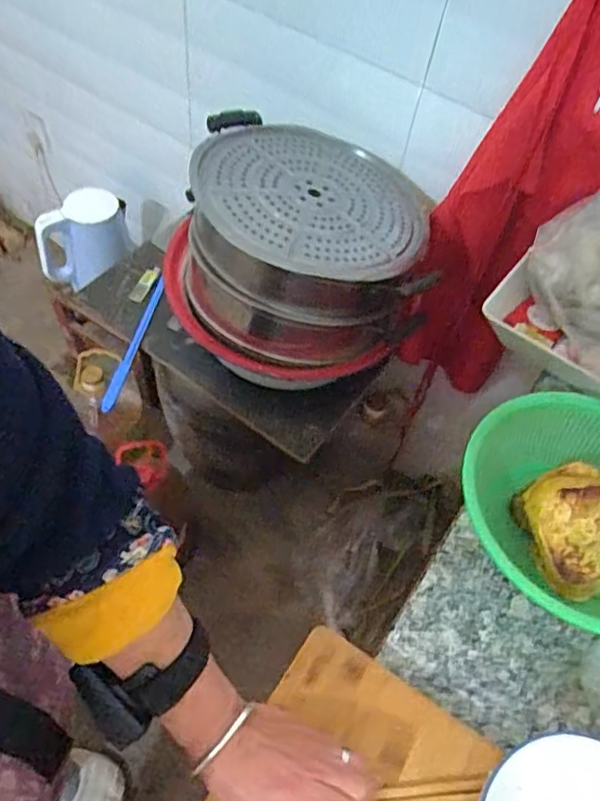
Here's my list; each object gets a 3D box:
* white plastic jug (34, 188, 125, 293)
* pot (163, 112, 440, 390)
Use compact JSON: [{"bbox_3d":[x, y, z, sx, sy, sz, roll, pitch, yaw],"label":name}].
[{"bbox_3d":[-0.414,-0.315,1.162,0.165,0.159,0.131,24,55,13],"label":"white plastic jug"},{"bbox_3d":[-0.011,-0.225,0.854,0.344,0.231,0.309,0,53,-5],"label":"pot"}]

